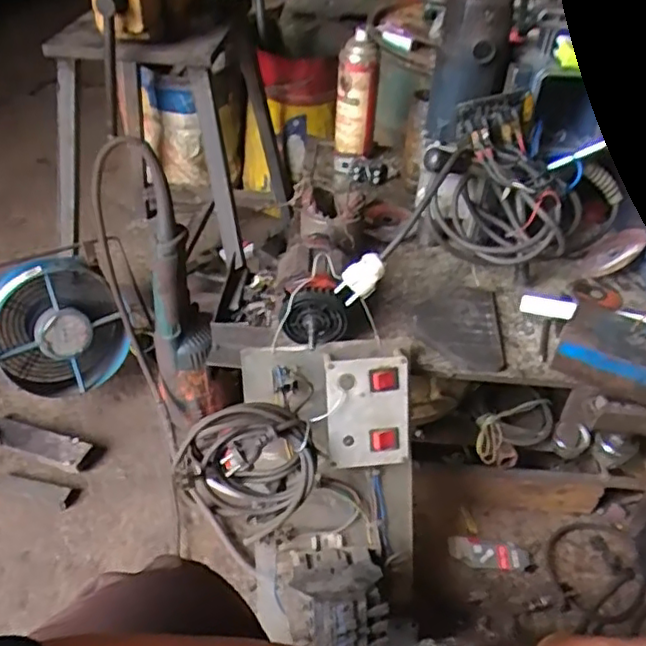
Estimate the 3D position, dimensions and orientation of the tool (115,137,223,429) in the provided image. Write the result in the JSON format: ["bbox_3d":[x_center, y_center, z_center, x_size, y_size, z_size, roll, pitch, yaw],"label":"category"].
[{"bbox_3d":[-0.200,-0.024,0.878,0.085,0.392,0.076,-9,41,-14],"label":"tool"}]

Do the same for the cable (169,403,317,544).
[{"bbox_3d":[-0.082,0.168,0.689,0.141,0.142,0.089,-11,42,-17],"label":"cable"}]

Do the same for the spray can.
[{"bbox_3d":[0.055,-0.374,1.053,0.062,0.181,0.057,1,41,-1],"label":"spray can"}]

